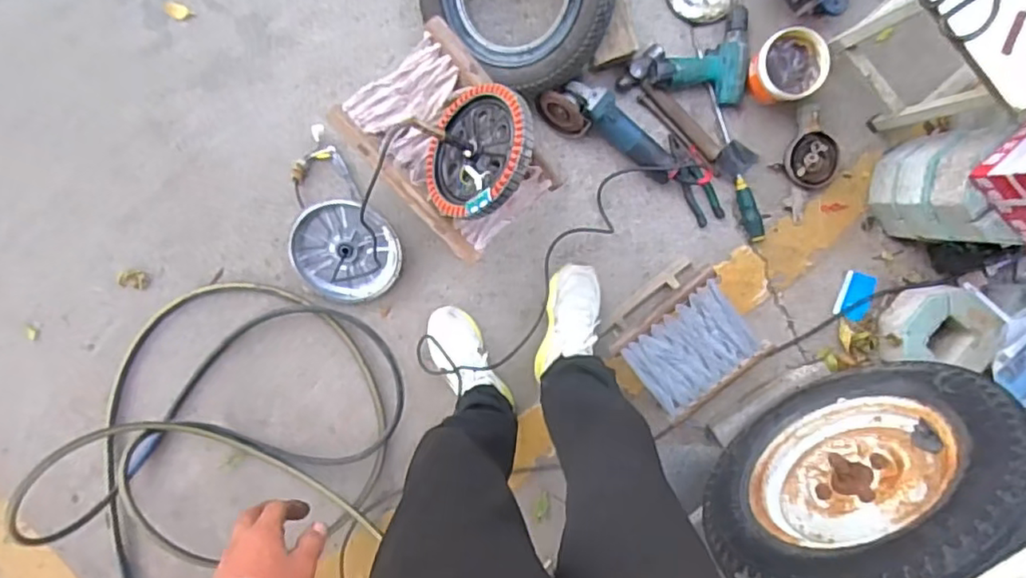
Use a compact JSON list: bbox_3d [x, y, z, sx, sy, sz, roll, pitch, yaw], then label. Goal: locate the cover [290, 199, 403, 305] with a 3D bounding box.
[{"bbox_3d":[-0.330,-0.069,1.232,0.209,0.071,0.192,38,95,-7],"label":"cover"}]

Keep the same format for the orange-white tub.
[{"bbox_3d":[0.523,-0.423,1.181,0.123,0.084,0.121,0,98,-2],"label":"orange-white tub"}]

